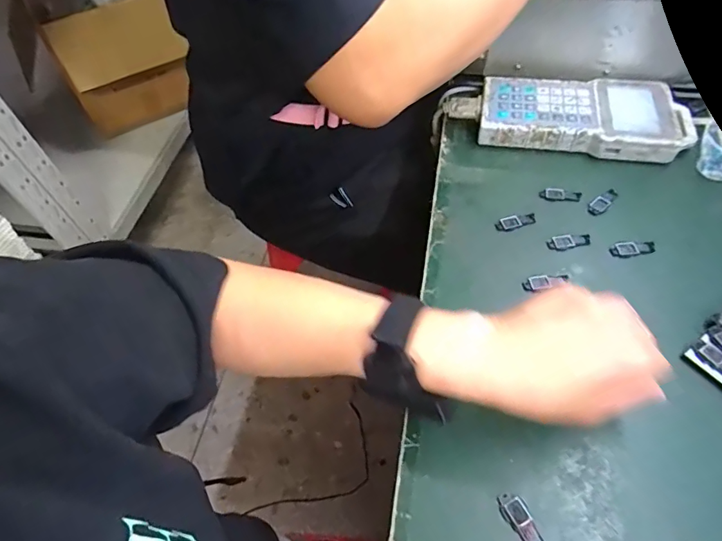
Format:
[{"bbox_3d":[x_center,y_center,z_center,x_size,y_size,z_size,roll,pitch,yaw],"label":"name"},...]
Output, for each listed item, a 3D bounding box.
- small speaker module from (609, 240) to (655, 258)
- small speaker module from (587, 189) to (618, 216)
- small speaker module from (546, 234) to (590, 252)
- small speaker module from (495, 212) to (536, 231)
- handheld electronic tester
[{"bbox_3d":[0.257,-0.021,0.436,0.041,0.004,0.018,-9,55,-1],"label":"small speaker module"},{"bbox_3d":[0.247,-0.070,0.471,0.043,0.004,0.017,-38,60,-20],"label":"small speaker module"},{"bbox_3d":[0.201,-0.028,0.446,0.040,0.004,0.016,-8,55,0],"label":"small speaker module"},{"bbox_3d":[0.155,-0.050,0.462,0.040,0.004,0.016,-15,55,-6],"label":"small speaker module"},{"bbox_3d":[0.252,-0.177,0.529,0.219,0.031,0.109,11,57,12],"label":"handheld electronic tester"}]

